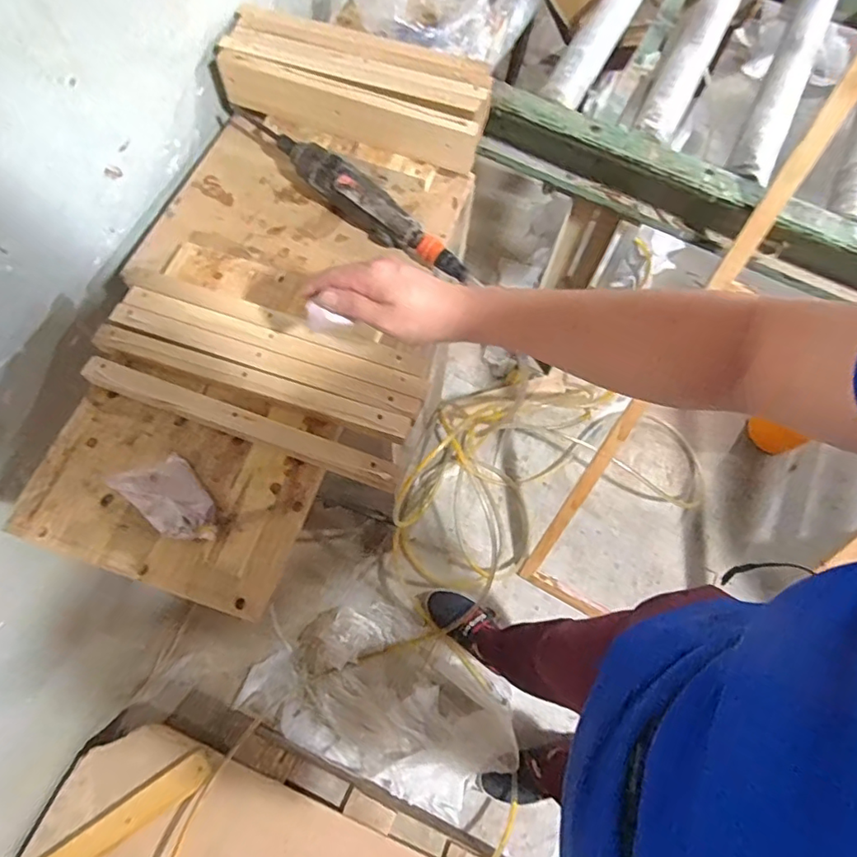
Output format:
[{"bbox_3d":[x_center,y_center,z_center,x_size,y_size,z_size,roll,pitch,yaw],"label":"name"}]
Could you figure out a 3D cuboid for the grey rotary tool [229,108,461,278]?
[{"bbox_3d":[-0.099,-0.270,0.608,0.348,0.057,0.047,38,72,12],"label":"grey rotary tool"}]

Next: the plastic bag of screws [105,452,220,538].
[{"bbox_3d":[-0.215,0.063,0.457,0.051,0.044,0.090,-41,75,-16],"label":"plastic bag of screws"}]

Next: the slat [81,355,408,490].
[{"bbox_3d":[-0.170,-0.004,0.495,0.302,0.025,0.025,20,69,6],"label":"slat"}]

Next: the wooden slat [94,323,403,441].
[{"bbox_3d":[-0.166,-0.044,0.506,0.307,0.015,0.024,17,69,5],"label":"wooden slat"}]

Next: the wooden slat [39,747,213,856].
[{"bbox_3d":[-0.543,0.691,0.952,0.326,0.023,0.058,-31,73,-13],"label":"wooden slat"}]

